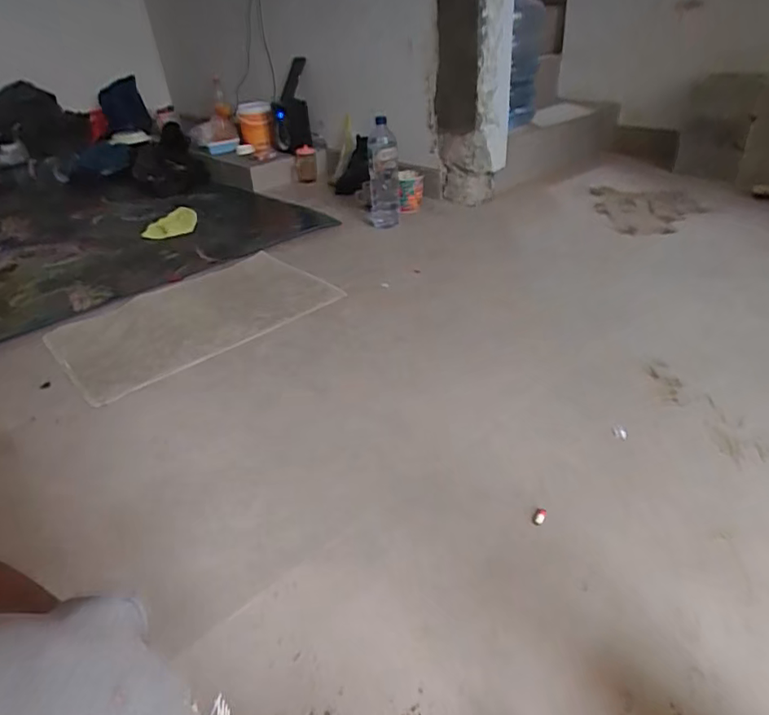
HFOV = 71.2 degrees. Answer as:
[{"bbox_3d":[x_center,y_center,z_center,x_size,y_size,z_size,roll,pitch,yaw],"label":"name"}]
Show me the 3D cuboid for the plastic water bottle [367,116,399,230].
[{"bbox_3d":[-0.003,-0.536,1.594,0.096,0.289,0.084,-11,33,-6],"label":"plastic water bottle"}]

